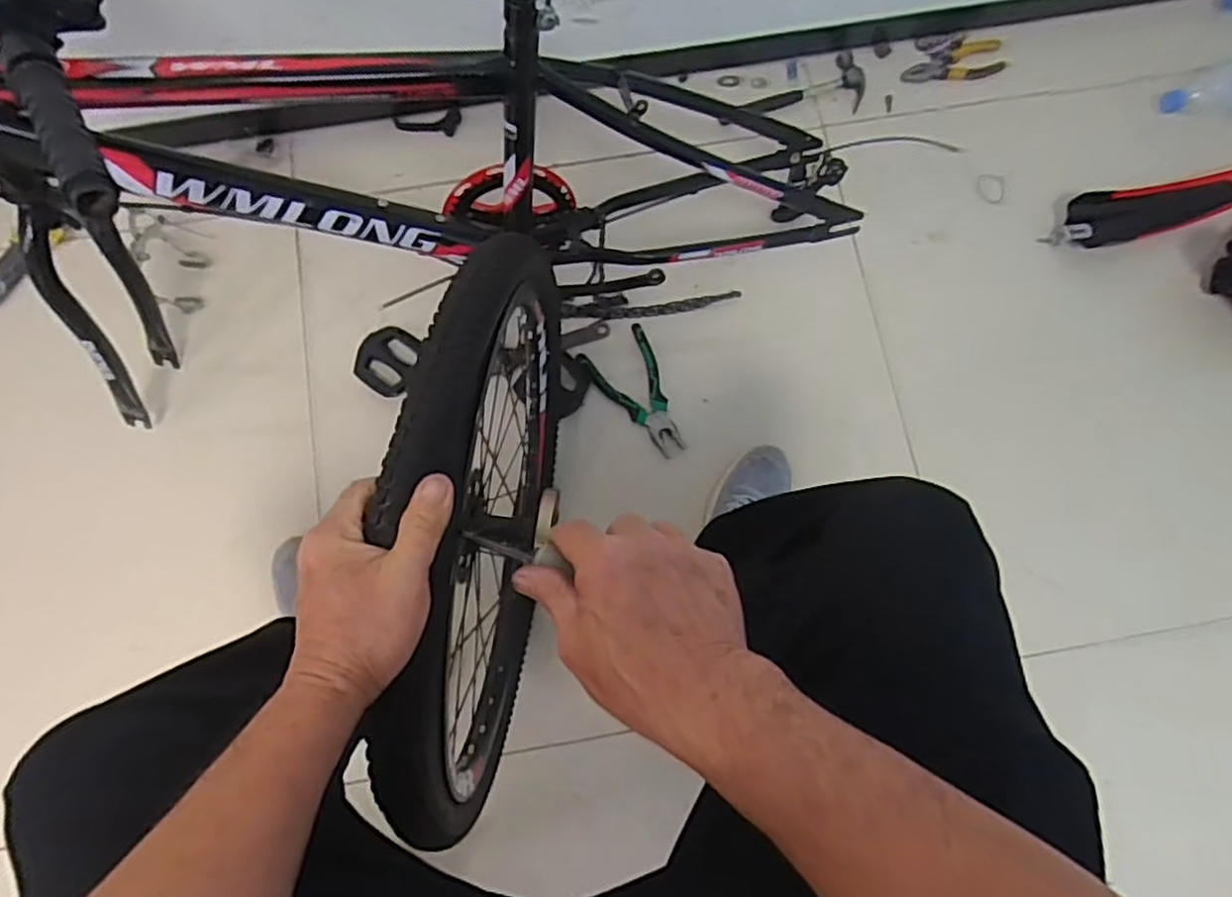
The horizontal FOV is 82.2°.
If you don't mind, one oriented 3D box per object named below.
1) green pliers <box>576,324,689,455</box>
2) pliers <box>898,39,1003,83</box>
[{"bbox_3d":[0.034,-0.073,0.958,0.095,0.021,0.178,-30,79,-6],"label":"green pliers"},{"bbox_3d":[0.502,-0.570,1.046,0.152,0.019,0.063,-14,78,-3],"label":"pliers"}]

